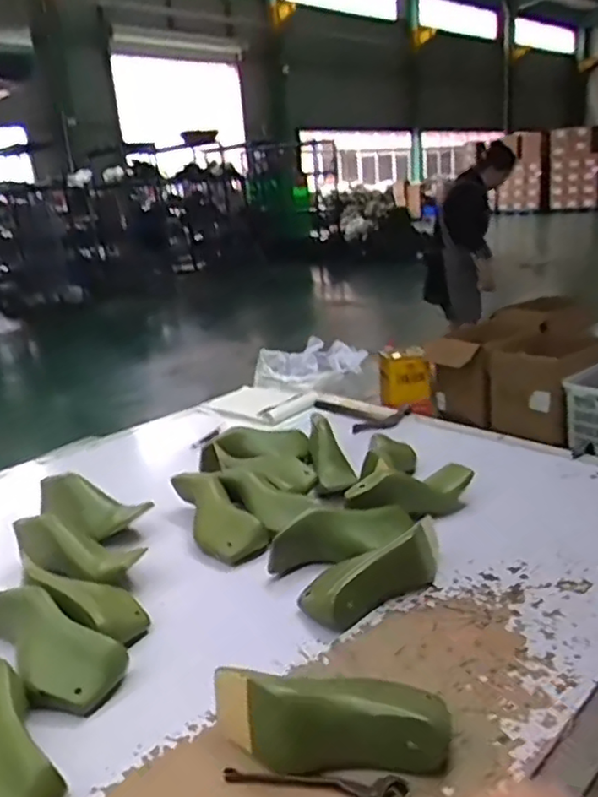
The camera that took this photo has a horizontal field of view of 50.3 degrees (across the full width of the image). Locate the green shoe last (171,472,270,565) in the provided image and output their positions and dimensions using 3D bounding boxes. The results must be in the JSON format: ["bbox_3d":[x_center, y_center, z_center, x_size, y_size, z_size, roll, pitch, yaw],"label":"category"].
[{"bbox_3d":[-0.137,0.188,1.059,0.096,0.066,0.237,-12,20,-24],"label":"green shoe last"}]

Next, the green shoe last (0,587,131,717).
[{"bbox_3d":[-0.310,0.287,0.758,0.232,0.071,0.094,9,23,34],"label":"green shoe last"}]

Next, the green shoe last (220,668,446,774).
[{"bbox_3d":[0.028,0.315,0.614,0.223,0.082,0.081,-3,19,3],"label":"green shoe last"}]

